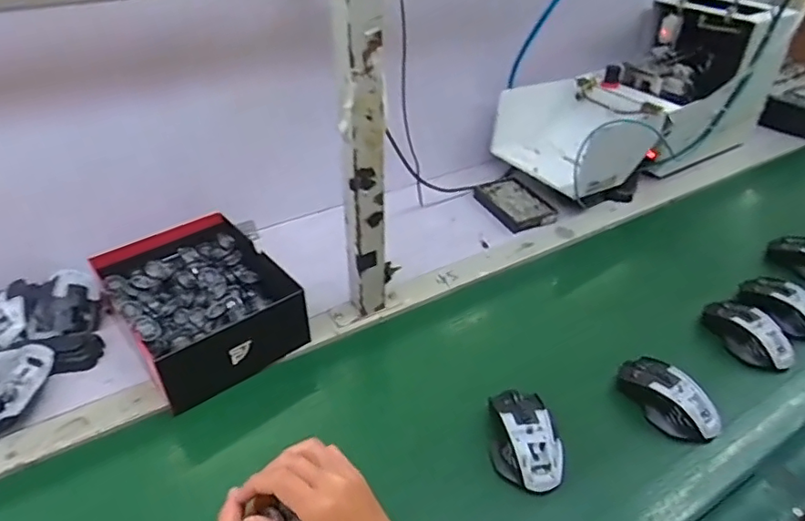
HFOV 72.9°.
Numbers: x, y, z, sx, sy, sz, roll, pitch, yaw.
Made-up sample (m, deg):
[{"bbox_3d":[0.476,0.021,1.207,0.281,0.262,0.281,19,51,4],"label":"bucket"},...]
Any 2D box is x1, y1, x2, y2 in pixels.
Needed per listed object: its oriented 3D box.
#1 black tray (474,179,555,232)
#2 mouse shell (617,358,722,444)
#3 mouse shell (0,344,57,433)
[{"bbox_3d":[0.199,-0.102,0.968,0.093,0.015,0.153,-16,41,-21],"label":"black tray"},{"bbox_3d":[0.303,0.155,0.623,0.062,0.035,0.117,-22,43,-27],"label":"mouse shell"},{"bbox_3d":[-0.451,0.143,0.618,0.064,0.023,0.116,2,38,1],"label":"mouse shell"}]

